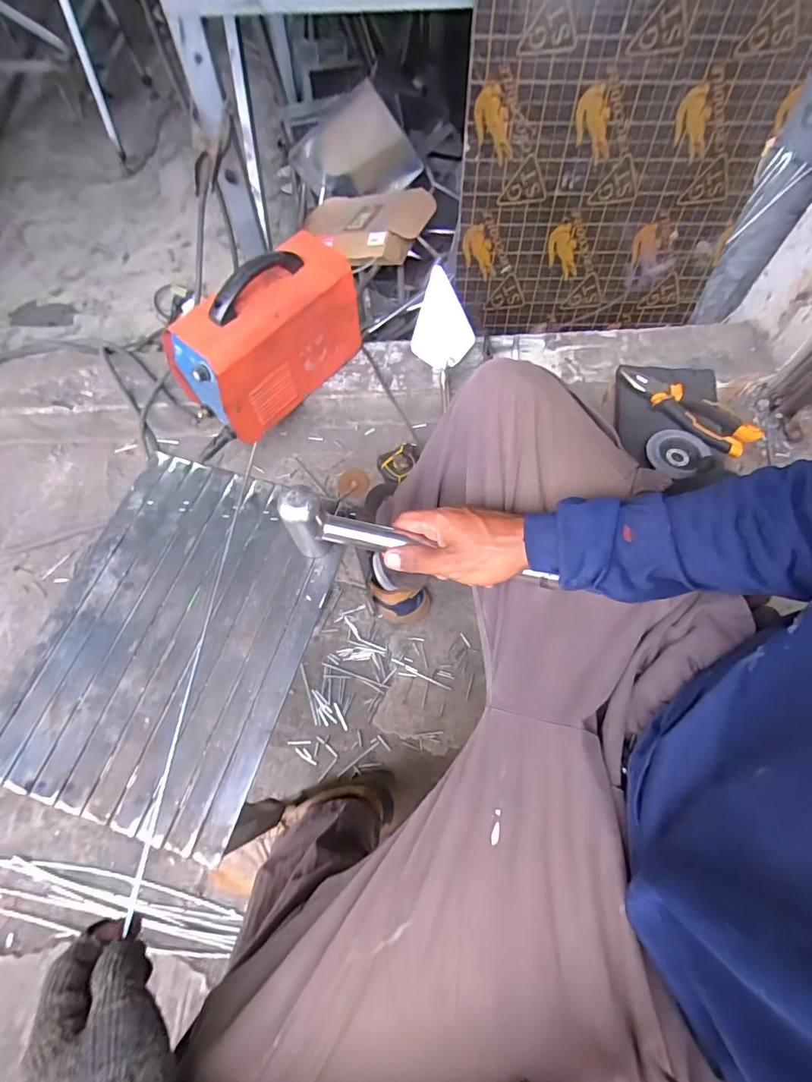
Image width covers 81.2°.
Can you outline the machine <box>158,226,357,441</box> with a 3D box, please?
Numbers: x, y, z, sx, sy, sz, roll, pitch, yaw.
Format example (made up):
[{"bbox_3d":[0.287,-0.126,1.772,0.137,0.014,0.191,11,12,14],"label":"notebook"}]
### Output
[{"bbox_3d":[-0.247,-0.378,0.856,0.150,0.223,0.326,39,70,16],"label":"machine"}]

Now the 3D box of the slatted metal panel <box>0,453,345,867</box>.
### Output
[{"bbox_3d":[-0.223,0.081,0.466,0.248,0.010,0.338,16,66,7],"label":"slatted metal panel"}]

